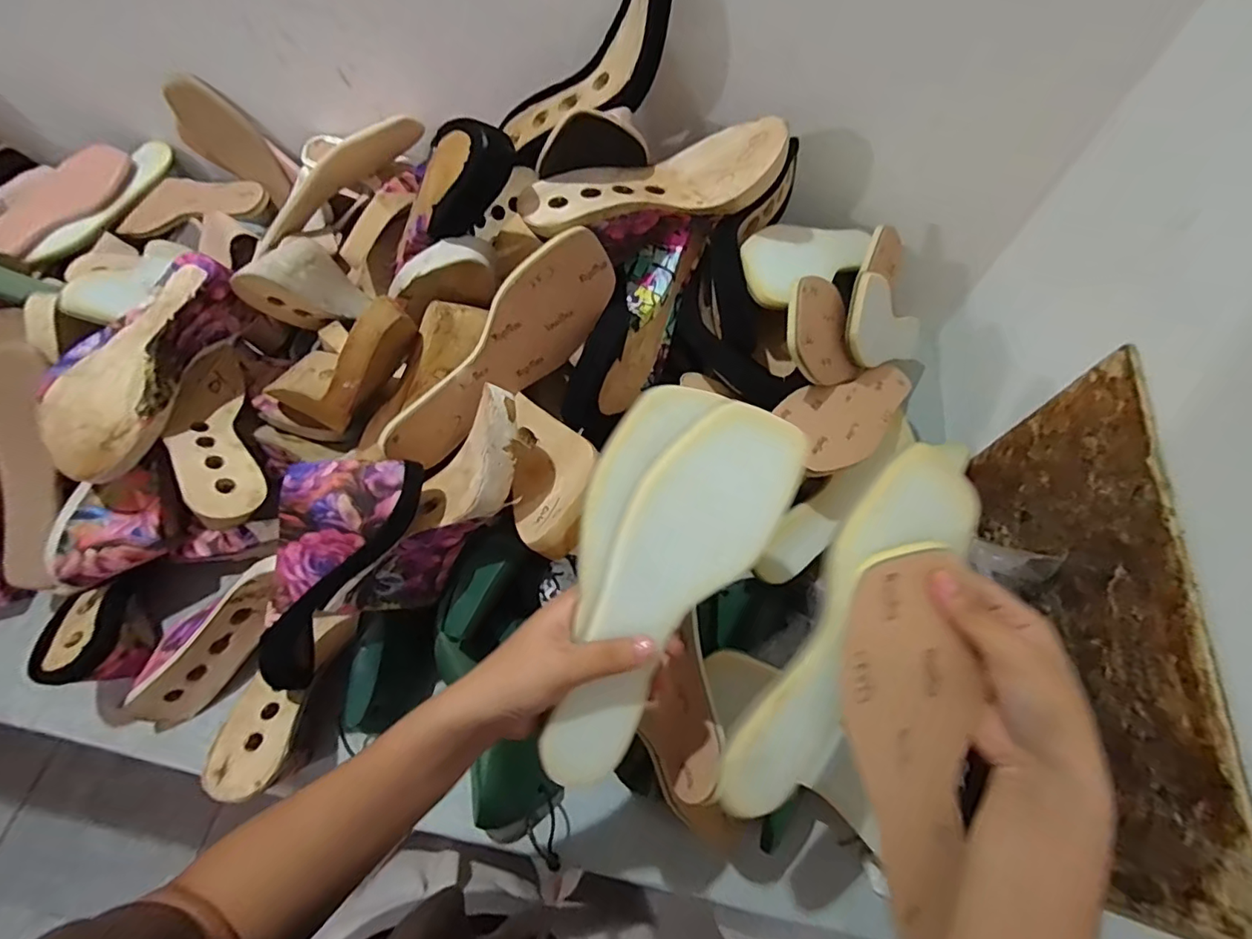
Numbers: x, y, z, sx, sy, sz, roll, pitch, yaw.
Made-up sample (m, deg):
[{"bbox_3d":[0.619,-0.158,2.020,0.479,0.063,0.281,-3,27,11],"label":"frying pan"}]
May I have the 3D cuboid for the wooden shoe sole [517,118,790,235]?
[{"bbox_3d":[0.022,-0.244,0.455,0.231,0.036,0.082,-22,66,-11],"label":"wooden shoe sole"}]

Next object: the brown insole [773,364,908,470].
[{"bbox_3d":[0.229,-0.066,0.532,0.214,0.017,0.084,-32,67,-35],"label":"brown insole"}]

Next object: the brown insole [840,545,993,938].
[{"bbox_3d":[0.164,0.160,0.311,0.071,0.015,0.223,-3,90,-2],"label":"brown insole"}]

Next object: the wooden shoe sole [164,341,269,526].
[{"bbox_3d":[-0.408,-0.040,0.528,0.068,0.058,0.240,-6,48,-38],"label":"wooden shoe sole"}]

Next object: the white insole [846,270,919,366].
[{"bbox_3d":[0.281,-0.144,0.579,0.008,0.233,0.078,22,101,37],"label":"white insole"}]

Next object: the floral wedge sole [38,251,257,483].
[{"bbox_3d":[-0.447,-0.099,0.497,0.091,0.072,0.218,26,67,11],"label":"floral wedge sole"}]

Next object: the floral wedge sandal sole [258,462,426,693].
[{"bbox_3d":[-0.227,0.067,0.411,0.073,0.067,0.180,36,105,15],"label":"floral wedge sandal sole"}]

